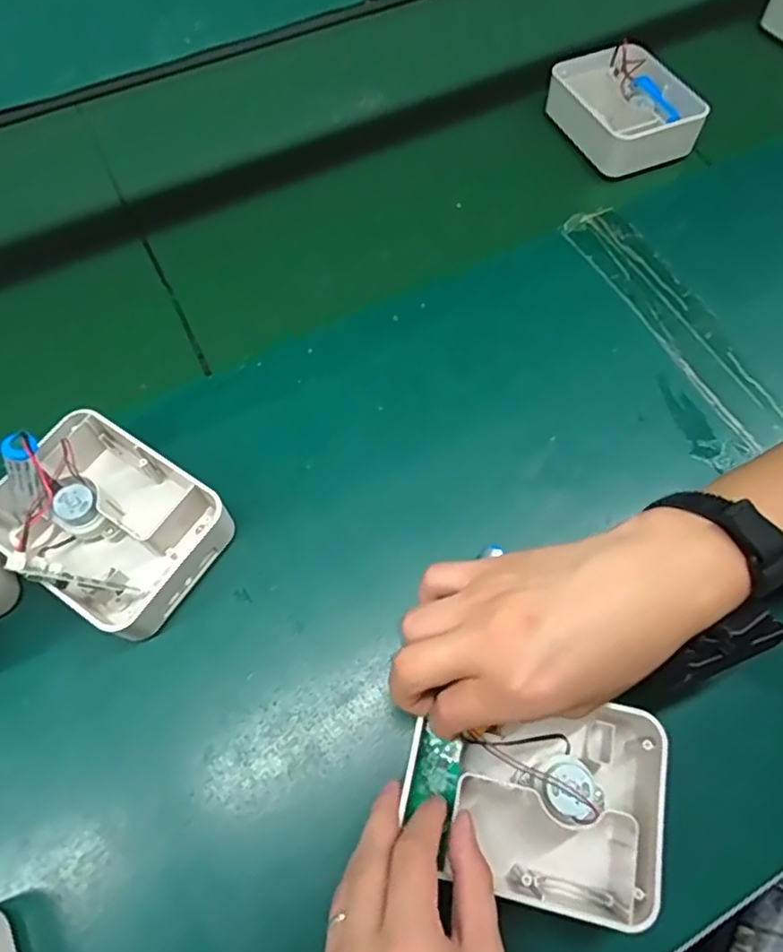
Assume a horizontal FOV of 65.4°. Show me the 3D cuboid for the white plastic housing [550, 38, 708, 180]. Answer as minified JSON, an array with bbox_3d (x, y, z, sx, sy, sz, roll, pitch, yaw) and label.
[{"bbox_3d":[0.215,-0.346,0.579,0.110,0.051,0.130,-24,67,-10],"label":"white plastic housing"}]

